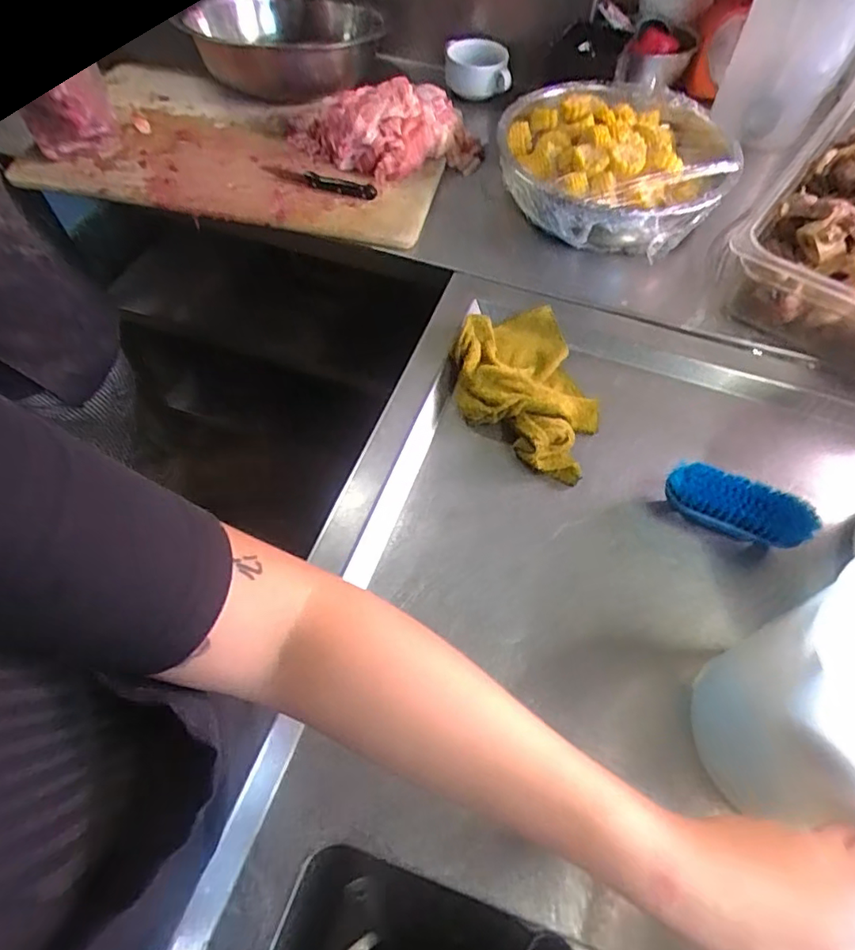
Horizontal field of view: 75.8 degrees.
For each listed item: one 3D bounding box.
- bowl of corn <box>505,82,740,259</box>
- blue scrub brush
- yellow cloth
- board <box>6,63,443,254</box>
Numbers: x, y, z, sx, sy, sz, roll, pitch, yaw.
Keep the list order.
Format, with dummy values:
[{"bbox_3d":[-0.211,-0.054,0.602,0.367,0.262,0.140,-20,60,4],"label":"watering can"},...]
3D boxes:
[{"bbox_3d":[0.254,-0.429,0.761,0.292,0.096,0.317,1,58,-1],"label":"bowl of corn"},{"bbox_3d":[0.291,0.034,0.521,0.135,0.050,0.050,18,59,9],"label":"blue scrub brush"},{"bbox_3d":[0.109,-0.094,0.599,0.145,0.046,0.225,-14,59,-10],"label":"yellow cloth"},{"bbox_3d":[-0.276,-0.504,0.841,0.632,0.041,0.370,15,61,12],"label":"board"}]

